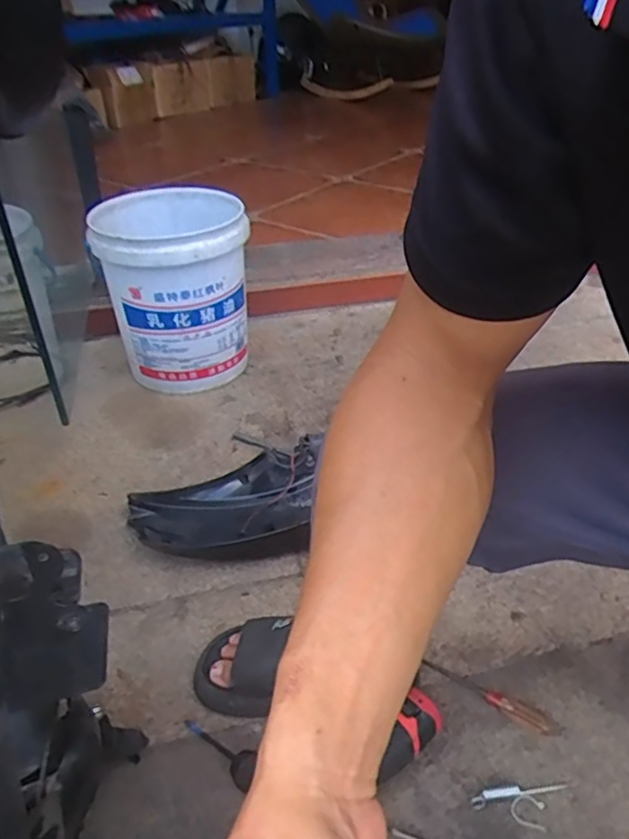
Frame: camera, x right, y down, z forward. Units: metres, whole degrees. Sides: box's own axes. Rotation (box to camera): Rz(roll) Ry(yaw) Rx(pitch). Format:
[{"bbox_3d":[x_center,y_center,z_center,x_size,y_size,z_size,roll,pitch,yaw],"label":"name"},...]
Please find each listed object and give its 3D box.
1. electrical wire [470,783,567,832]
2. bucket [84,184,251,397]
[{"bbox_3d":[0.215,0.399,0.636,0.103,0.011,0.041,-3,37,-1],"label":"electrical wire"},{"bbox_3d":[-0.281,-0.265,1.288,0.287,0.351,0.298,-12,38,-13],"label":"bucket"}]

